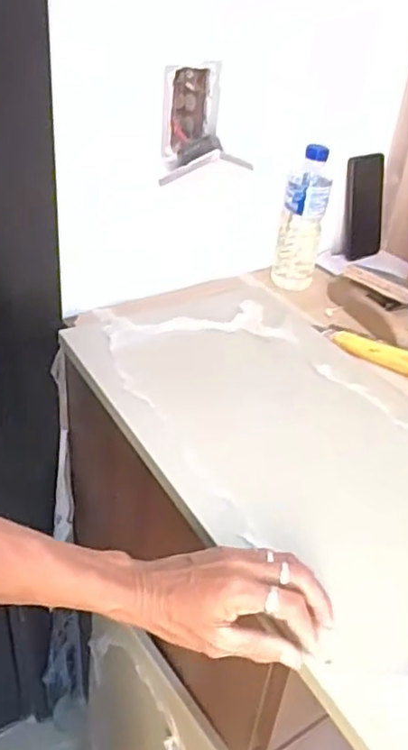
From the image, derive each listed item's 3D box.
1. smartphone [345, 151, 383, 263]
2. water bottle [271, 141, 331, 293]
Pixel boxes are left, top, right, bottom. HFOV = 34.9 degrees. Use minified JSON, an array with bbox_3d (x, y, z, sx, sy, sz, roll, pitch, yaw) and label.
[{"bbox_3d":[0.288,-0.299,1.161,0.064,0.178,0.018,-2,14,2],"label":"smartphone"},{"bbox_3d":[0.154,-0.237,1.005,0.069,0.210,0.066,11,42,5],"label":"water bottle"}]

